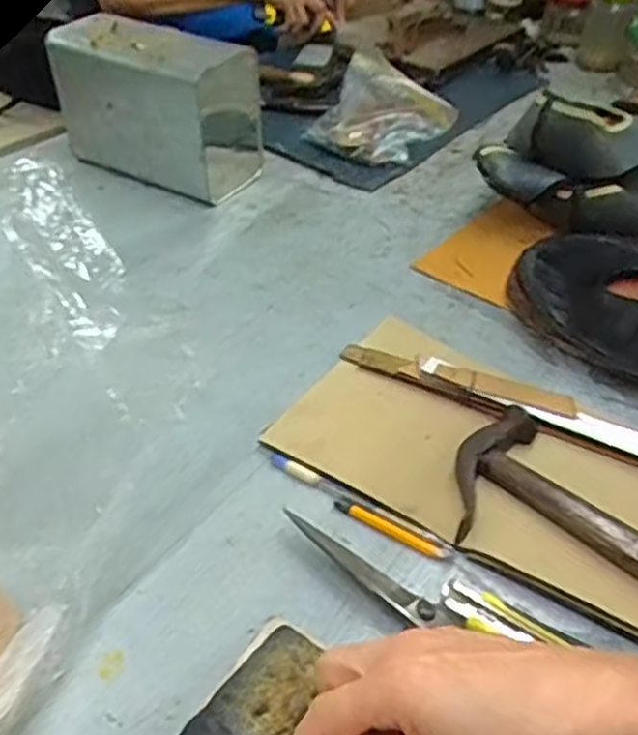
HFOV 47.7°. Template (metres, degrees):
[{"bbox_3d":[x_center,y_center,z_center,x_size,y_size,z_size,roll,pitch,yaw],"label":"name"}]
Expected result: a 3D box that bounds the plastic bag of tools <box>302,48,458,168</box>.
[{"bbox_3d":[0.082,-0.342,0.962,0.159,0.092,0.154,33,49,31],"label":"plastic bag of tools"}]

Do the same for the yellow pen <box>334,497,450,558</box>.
[{"bbox_3d":[0.049,0.111,0.501,0.083,0.007,0.009,21,44,21],"label":"yellow pen"}]

